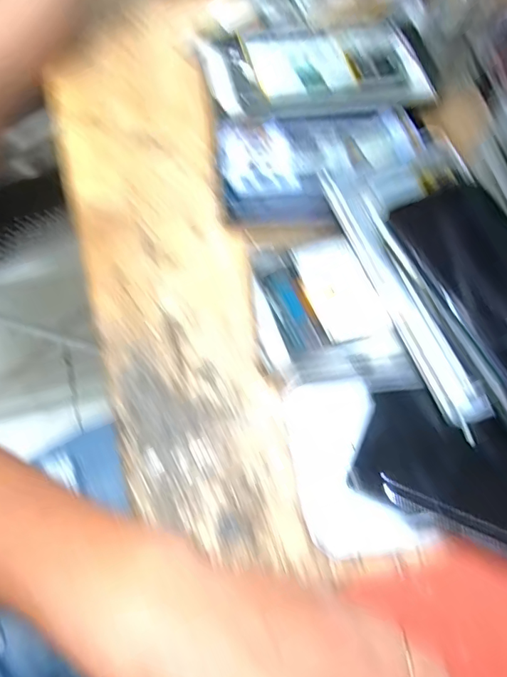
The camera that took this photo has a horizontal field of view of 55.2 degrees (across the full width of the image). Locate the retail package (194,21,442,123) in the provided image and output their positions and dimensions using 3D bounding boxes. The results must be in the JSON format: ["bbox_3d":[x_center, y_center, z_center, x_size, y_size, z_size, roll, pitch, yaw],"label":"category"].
[{"bbox_3d":[0.064,-0.232,0.417,0.207,0.014,0.103,-7,65,-6],"label":"retail package"}]

